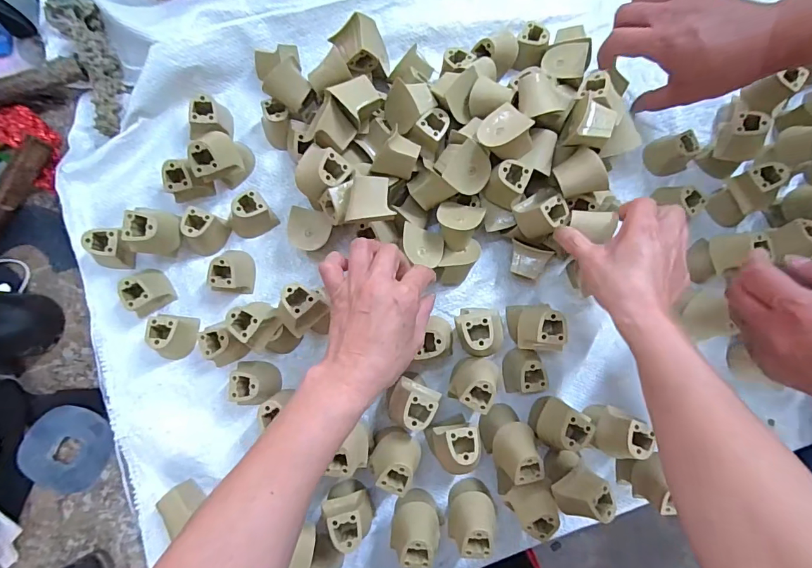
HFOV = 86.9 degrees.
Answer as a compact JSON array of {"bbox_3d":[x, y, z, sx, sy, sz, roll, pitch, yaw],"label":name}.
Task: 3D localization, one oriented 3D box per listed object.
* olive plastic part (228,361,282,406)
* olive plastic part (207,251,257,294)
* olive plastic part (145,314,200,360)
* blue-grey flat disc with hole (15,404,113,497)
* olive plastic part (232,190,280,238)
[{"bbox_3d":[-0.149,0.098,0.428,0.048,0.037,0.038,3,84,-2],"label":"olive plastic part"},{"bbox_3d":[-0.182,-0.015,0.443,0.044,0.036,0.045,5,84,-2],"label":"olive plastic part"},{"bbox_3d":[-0.238,0.054,0.431,0.038,0.033,0.045,-1,84,-2],"label":"olive plastic part"},{"bbox_3d":[-0.341,0.166,0.428,0.077,0.008,0.081,0,84,-2],"label":"blue-grey flat disc with hole"},{"bbox_3d":[-0.164,-0.072,0.449,0.041,0.036,0.048,43,84,3],"label":"olive plastic part"}]

